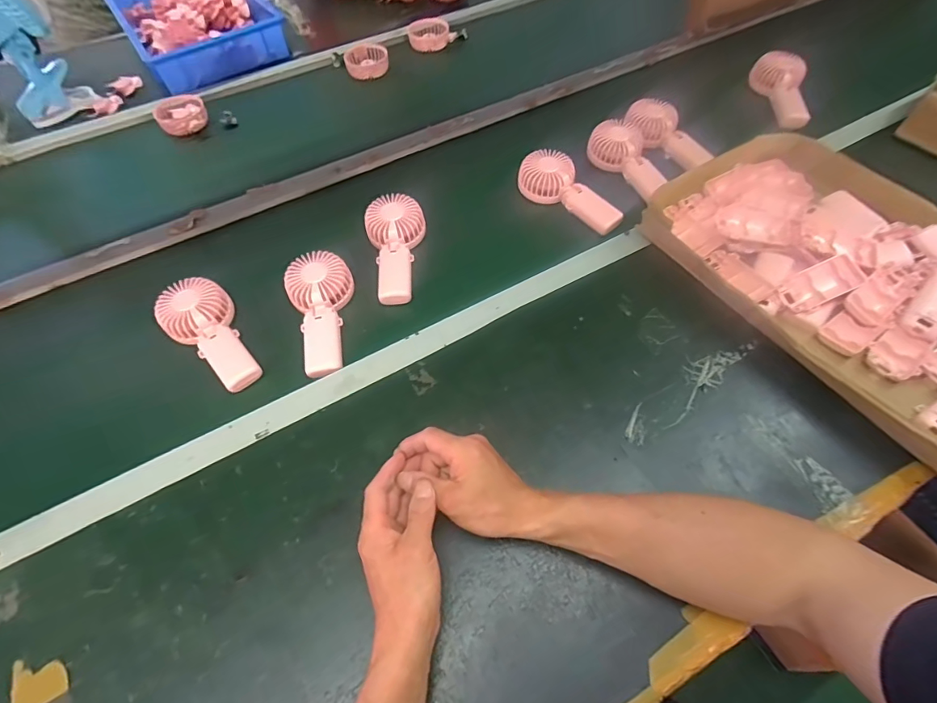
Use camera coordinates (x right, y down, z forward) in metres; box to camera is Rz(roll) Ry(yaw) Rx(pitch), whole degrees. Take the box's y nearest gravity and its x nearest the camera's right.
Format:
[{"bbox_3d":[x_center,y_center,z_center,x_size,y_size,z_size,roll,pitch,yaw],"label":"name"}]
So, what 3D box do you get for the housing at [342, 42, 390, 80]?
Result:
[{"bbox_3d":[-0.216,-0.616,0.960,0.090,0.032,0.093,-14,58,-6],"label":"housing"}]

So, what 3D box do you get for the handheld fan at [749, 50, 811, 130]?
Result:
[{"bbox_3d":[0.568,-0.468,0.818,0.035,0.078,0.153,-19,82,-9],"label":"handheld fan"}]

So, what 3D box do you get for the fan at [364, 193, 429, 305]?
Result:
[{"bbox_3d":[-0.104,-0.146,0.655,0.084,0.029,0.174,-4,70,0],"label":"fan"}]

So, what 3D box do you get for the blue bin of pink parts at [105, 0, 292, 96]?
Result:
[{"bbox_3d":[-0.624,-0.756,1.042,0.293,0.072,0.462,-32,61,-16],"label":"blue bin of pink parts"}]

